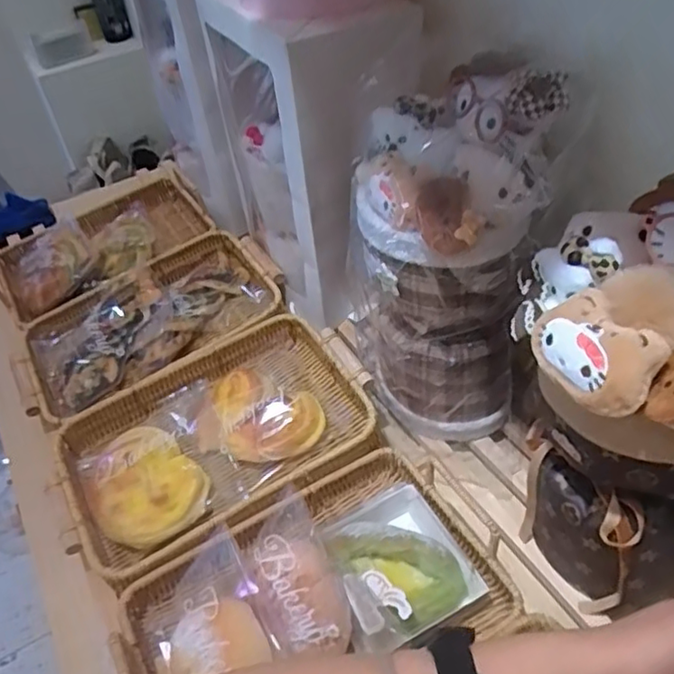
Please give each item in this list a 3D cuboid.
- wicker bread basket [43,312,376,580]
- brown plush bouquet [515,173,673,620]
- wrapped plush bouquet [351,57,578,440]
[{"bbox_3d":[-0.126,0.101,0.653,0.316,0.052,0.211,-24,46,-18],"label":"wicker bread basket"},{"bbox_3d":[0.211,0.045,0.455,0.167,0.297,0.162,13,47,19],"label":"brown plush bouquet"},{"bbox_3d":[0.103,-0.071,0.601,0.171,0.331,0.176,5,45,12],"label":"wrapped plush bouquet"}]

